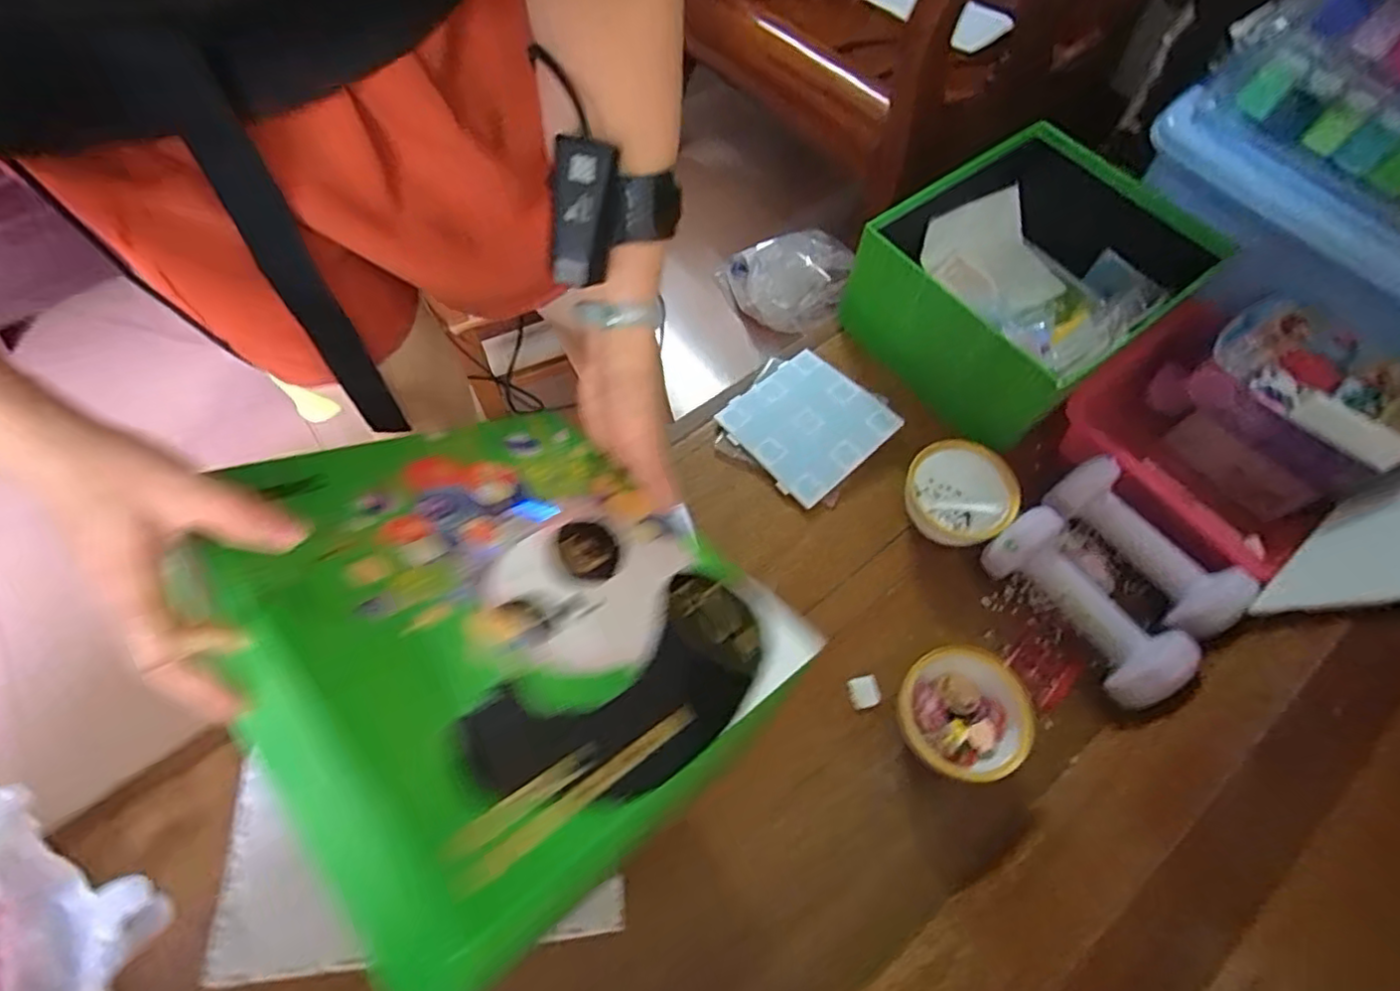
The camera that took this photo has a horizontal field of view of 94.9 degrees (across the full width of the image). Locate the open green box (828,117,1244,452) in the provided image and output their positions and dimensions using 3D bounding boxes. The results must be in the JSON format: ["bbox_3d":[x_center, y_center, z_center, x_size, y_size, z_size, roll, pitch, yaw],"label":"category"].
[{"bbox_3d":[0.338,-0.233,0.685,0.315,0.149,0.256,-33,65,-15],"label":"open green box"}]

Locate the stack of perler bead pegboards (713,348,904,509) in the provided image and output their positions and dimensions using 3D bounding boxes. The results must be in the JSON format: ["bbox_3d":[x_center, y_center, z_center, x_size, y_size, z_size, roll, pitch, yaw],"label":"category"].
[{"bbox_3d":[0.110,-0.076,0.675,0.140,0.020,0.140,-38,67,-18],"label":"stack of perler bead pegboards"}]

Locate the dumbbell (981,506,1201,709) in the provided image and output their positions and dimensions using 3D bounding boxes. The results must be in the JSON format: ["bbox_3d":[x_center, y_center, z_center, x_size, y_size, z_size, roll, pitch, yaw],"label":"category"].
[{"bbox_3d":[0.334,0.094,0.556,0.067,0.055,0.177,-37,66,-17],"label":"dumbbell"}]

